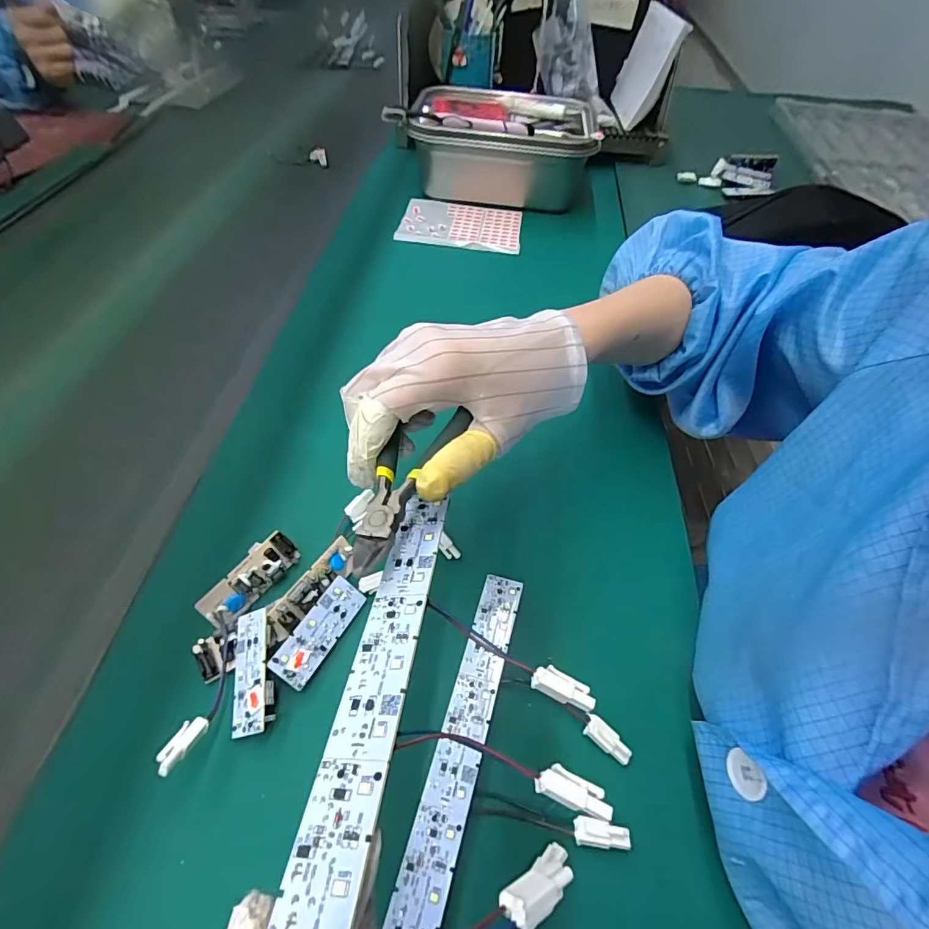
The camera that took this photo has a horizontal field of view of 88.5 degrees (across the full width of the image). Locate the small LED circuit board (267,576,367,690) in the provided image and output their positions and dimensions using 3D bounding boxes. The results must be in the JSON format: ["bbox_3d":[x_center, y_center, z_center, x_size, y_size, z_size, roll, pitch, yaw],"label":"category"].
[{"bbox_3d":[-0.086,0.099,0.286,0.024,0.004,0.064,43,51,-11],"label":"small LED circuit board"}]

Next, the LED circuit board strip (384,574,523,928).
[{"bbox_3d":[-0.001,0.150,0.259,0.025,0.010,0.189,15,53,8],"label":"LED circuit board strip"}]

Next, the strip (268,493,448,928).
[{"bbox_3d":[-0.032,0.078,0.178,0.024,0.004,0.181,-5,38,13],"label":"strip"}]

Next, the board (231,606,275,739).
[{"bbox_3d":[-0.121,0.117,0.271,0.025,0.006,0.065,-24,59,18],"label":"board"}]

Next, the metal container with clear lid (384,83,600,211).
[{"bbox_3d":[0.042,-0.427,0.643,0.256,0.095,0.167,8,52,3],"label":"metal container with clear lid"}]

